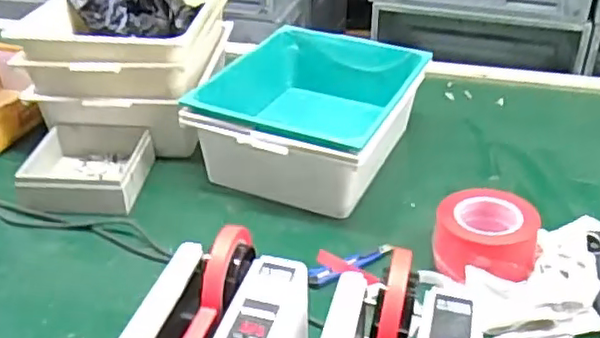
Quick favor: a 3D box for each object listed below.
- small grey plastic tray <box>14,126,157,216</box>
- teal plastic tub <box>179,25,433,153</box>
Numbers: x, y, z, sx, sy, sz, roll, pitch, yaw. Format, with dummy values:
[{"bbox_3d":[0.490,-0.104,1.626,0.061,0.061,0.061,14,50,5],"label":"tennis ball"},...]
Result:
[{"bbox_3d":[-0.336,0.001,0.987,0.186,0.051,0.185,2,34,4],"label":"small grey plastic tray"},{"bbox_3d":[0.025,-0.097,1.058,0.299,0.131,0.352,13,36,20],"label":"teal plastic tub"}]

